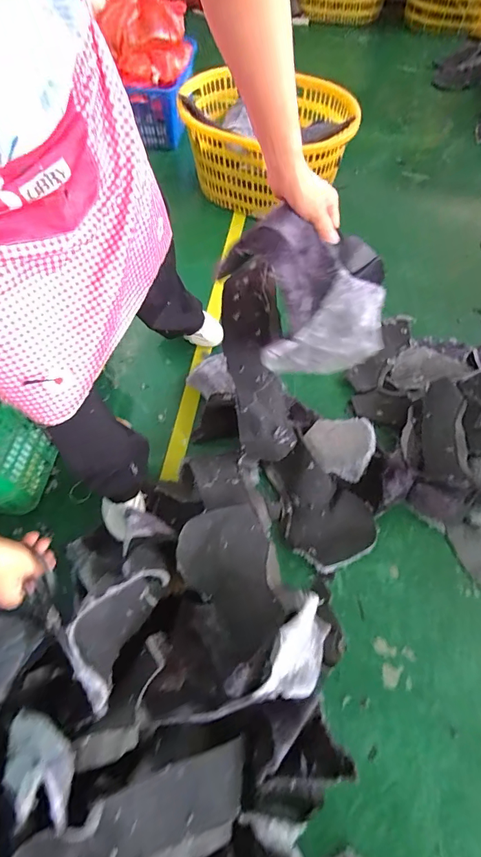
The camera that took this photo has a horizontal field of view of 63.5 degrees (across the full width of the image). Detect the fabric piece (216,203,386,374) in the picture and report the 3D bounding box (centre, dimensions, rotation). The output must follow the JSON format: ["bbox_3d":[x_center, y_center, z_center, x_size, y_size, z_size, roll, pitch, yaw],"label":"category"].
[{"bbox_3d":[0.122,-0.190,0.600,0.220,0.261,0.095,-16,64,-8],"label":"fabric piece"}]

